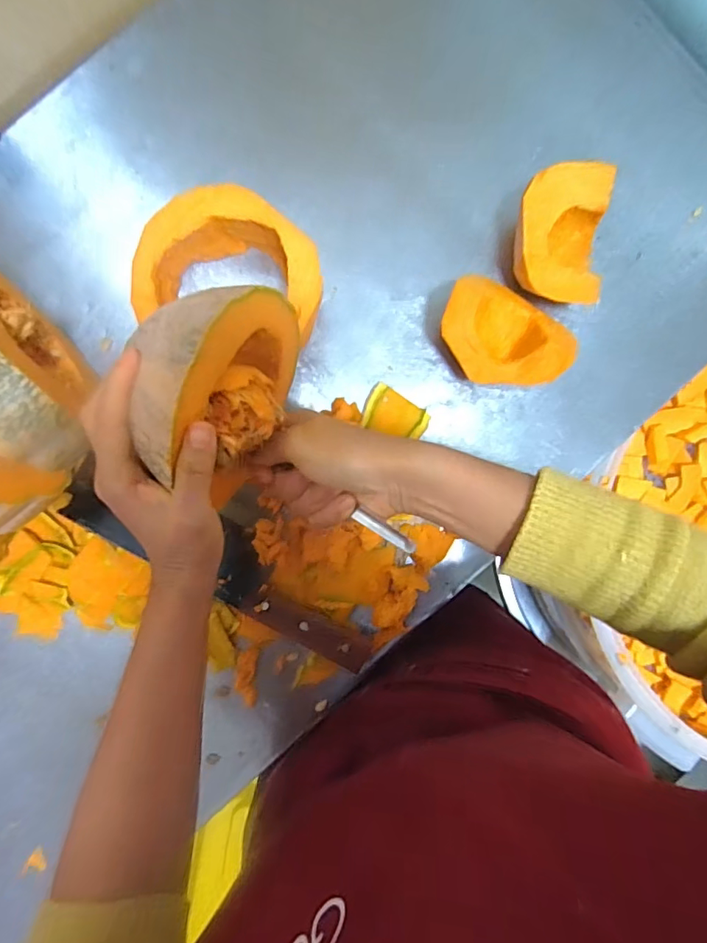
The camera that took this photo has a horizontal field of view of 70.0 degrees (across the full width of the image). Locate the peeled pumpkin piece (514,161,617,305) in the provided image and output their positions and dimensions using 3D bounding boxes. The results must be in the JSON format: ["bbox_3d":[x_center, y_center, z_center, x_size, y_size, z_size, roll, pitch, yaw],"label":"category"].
[{"bbox_3d":[0.177,-0.202,0.449,0.077,0.065,0.110,7,89,-1],"label":"peeled pumpkin piece"}]

